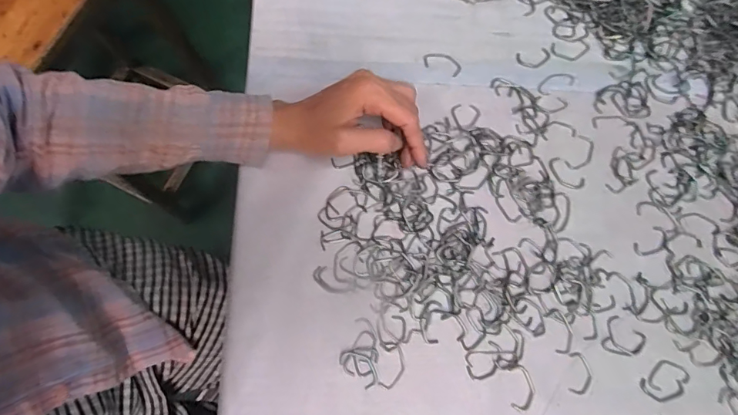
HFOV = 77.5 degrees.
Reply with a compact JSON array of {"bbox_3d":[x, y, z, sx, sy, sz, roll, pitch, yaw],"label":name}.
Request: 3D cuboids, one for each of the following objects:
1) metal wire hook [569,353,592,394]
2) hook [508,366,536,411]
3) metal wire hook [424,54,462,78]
[{"bbox_3d":[0.175,0.137,0.379,0.019,0.004,0.032,8,76,1],"label":"metal wire hook"},{"bbox_3d":[0.126,0.146,0.373,0.020,0.004,0.035,-1,76,-2],"label":"hook"},{"bbox_3d":[0.071,-0.139,0.440,0.037,0.004,0.019,21,77,4],"label":"metal wire hook"}]

